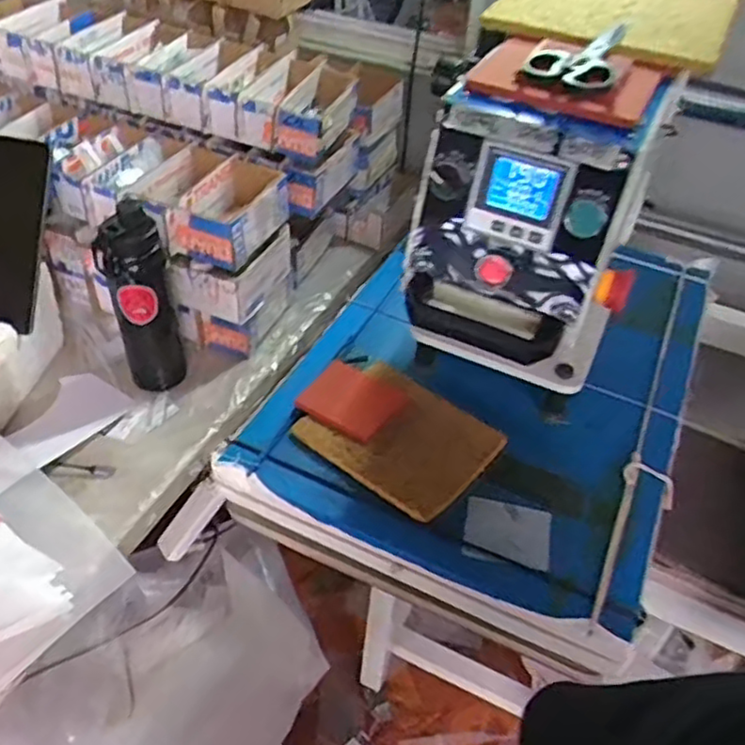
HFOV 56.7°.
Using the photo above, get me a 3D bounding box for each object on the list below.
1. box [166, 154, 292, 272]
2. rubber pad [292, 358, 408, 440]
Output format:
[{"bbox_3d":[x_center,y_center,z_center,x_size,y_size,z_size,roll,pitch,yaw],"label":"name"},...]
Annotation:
[{"bbox_3d":[-0.191,-0.220,0.948,0.104,0.065,0.163,18,45,14],"label":"box"},{"bbox_3d":[-0.019,0.027,0.713,0.086,0.019,0.083,29,49,24],"label":"rubber pad"}]

